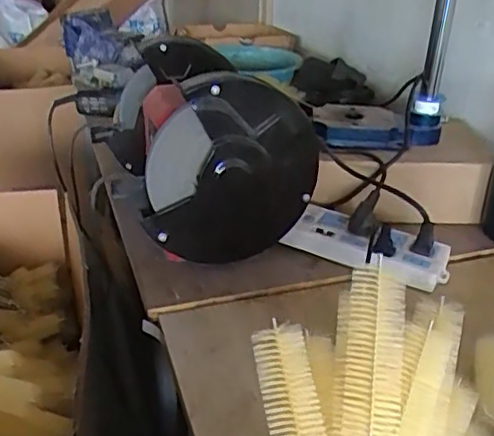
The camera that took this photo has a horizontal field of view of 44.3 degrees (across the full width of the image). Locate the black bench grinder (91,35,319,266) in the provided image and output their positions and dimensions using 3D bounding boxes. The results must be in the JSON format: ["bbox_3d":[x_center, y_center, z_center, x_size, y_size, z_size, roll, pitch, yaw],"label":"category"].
[{"bbox_3d":[-0.078,-0.096,0.843,0.214,0.238,0.320,-10,29,-21],"label":"black bench grinder"}]

